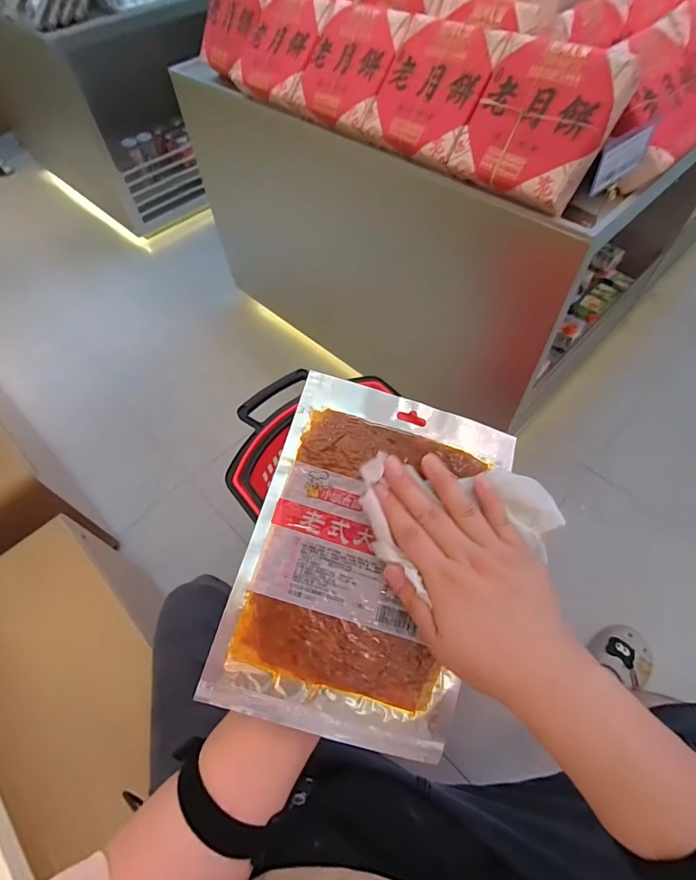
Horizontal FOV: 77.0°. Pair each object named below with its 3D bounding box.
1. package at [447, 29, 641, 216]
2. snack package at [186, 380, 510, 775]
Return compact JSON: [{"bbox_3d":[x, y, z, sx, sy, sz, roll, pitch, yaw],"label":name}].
[{"bbox_3d":[0.271,-0.465,0.644,0.202,0.197,0.045,33,21,25],"label":"package"},{"bbox_3d":[0.016,0.084,0.328,0.170,0.030,0.251,18,77,-1],"label":"snack package"}]

